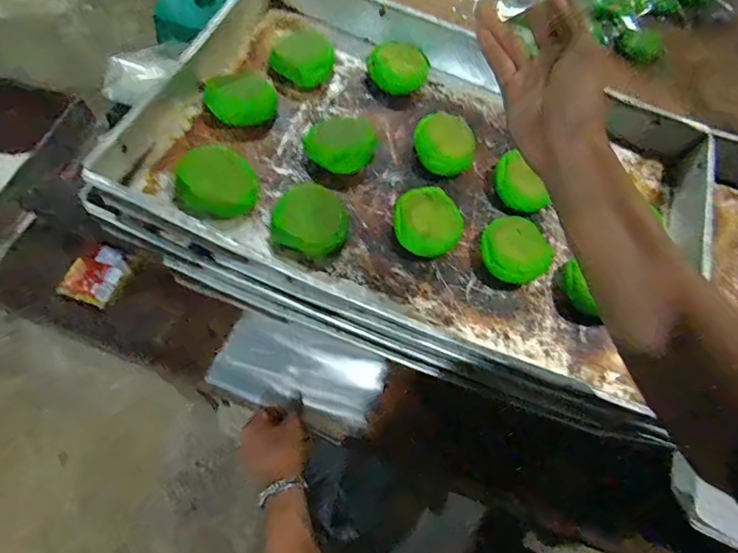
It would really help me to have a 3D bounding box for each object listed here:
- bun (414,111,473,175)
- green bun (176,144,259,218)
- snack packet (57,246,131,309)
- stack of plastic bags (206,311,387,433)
[{"bbox_3d":[0.093,-0.166,0.581,0.073,0.045,0.068,1,63,-2],"label":"bun"},{"bbox_3d":[-0.161,-0.100,0.507,0.082,0.045,0.071,-36,70,-18],"label":"green bun"},{"bbox_3d":[-0.374,-0.003,0.652,0.077,0.010,0.082,21,64,8],"label":"snack packet"},{"bbox_3d":[-0.089,0.119,0.613,0.208,0.024,0.113,18,64,6],"label":"stack of plastic bags"}]

